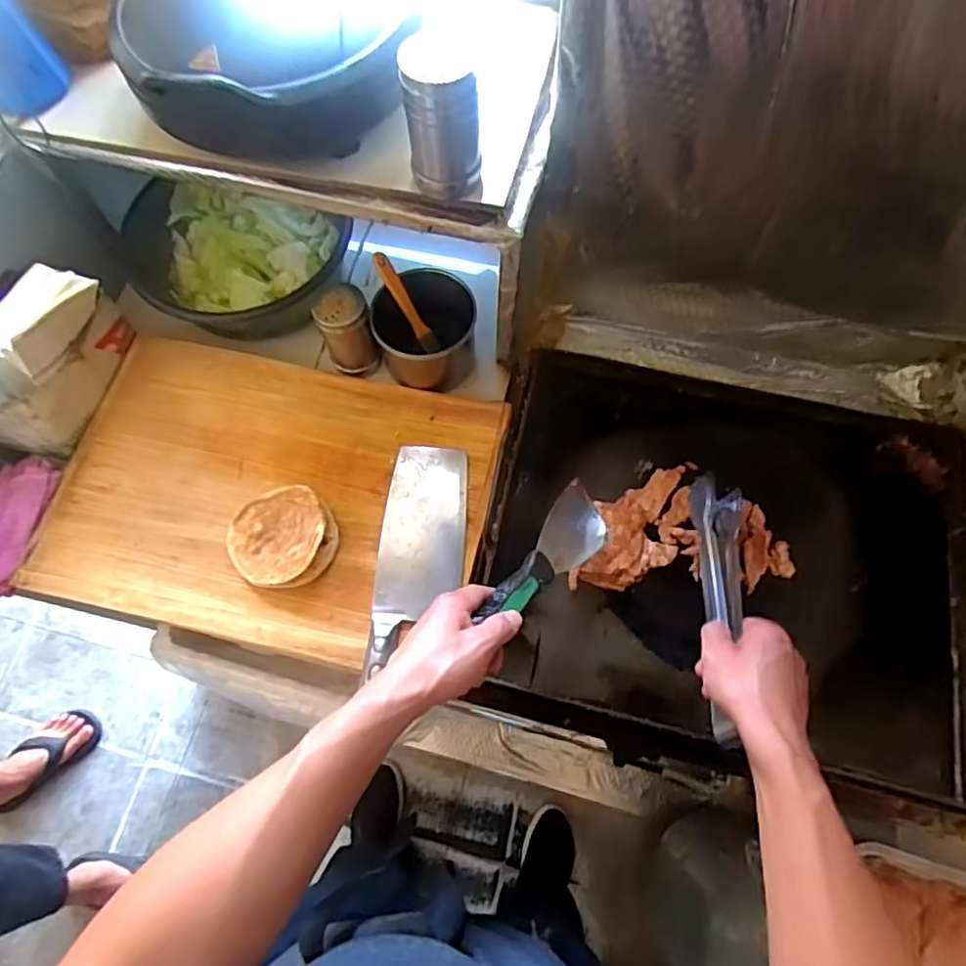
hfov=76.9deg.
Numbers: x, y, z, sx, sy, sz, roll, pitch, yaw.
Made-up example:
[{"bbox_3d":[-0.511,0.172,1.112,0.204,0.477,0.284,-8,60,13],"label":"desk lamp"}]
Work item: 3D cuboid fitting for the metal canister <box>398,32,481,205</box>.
[{"bbox_3d":[-0.037,-0.316,0.529,0.065,0.112,0.059,-11,69,-3],"label":"metal canister"}]

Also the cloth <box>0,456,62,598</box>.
[{"bbox_3d":[-0.540,0.042,0.682,0.089,0.033,0.156,13,69,6],"label":"cloth"}]

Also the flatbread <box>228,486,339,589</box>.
[{"bbox_3d":[-0.218,0.054,0.652,0.108,0.039,0.112,0,68,1],"label":"flatbread"}]

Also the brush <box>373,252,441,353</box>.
[{"bbox_3d":[-0.091,-0.213,0.724,0.022,0.014,0.126,-40,117,-14],"label":"brush"}]

